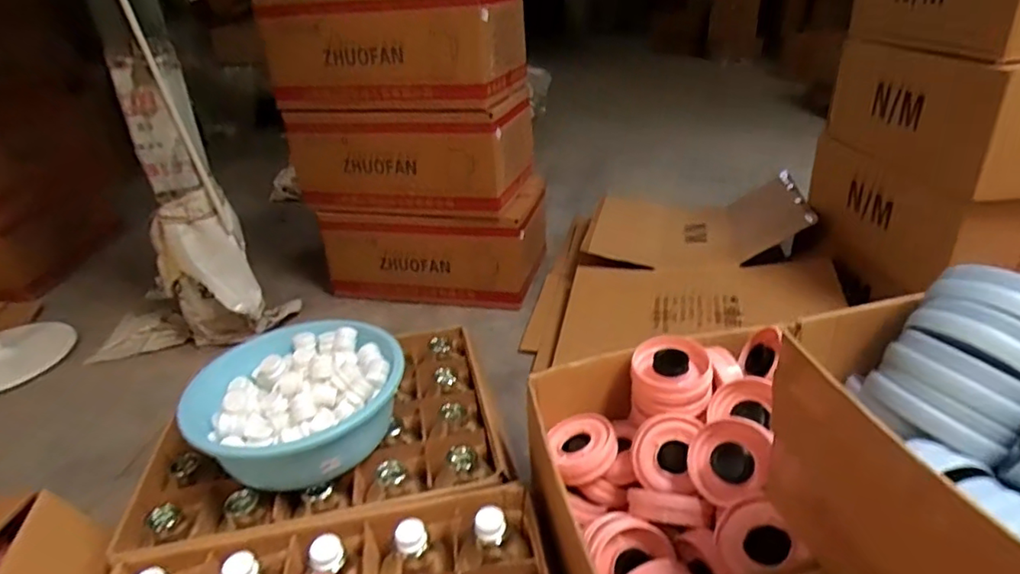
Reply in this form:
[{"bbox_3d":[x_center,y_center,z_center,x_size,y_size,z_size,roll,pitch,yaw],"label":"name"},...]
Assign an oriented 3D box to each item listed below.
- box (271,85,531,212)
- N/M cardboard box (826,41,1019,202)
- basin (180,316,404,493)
[{"bbox_3d":[-0.303,-0.435,1.843,0.683,0.295,0.363,3,29,15],"label":"box"},{"bbox_3d":[1.134,-0.419,1.332,0.495,0.245,0.562,-4,28,2],"label":"N/M cardboard box"},{"bbox_3d":[-0.375,0.196,1.046,0.351,0.127,0.323,-4,28,2],"label":"basin"}]

